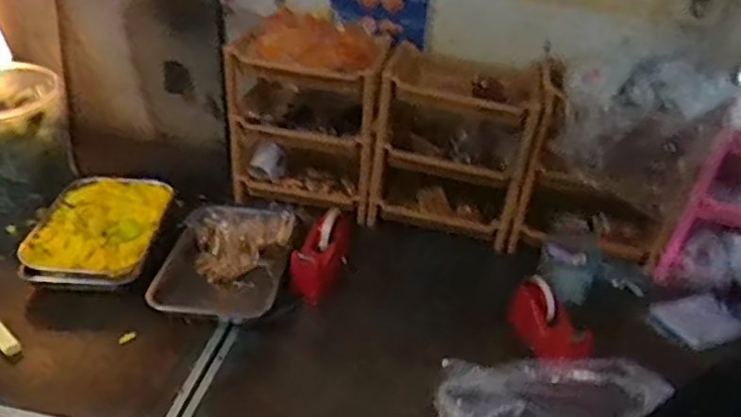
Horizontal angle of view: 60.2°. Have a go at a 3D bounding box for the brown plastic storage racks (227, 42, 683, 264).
[{"bbox_3d":[0.167,-0.138,1.346,0.889,0.353,0.273,12,34,9],"label":"brown plastic storage racks"}]

